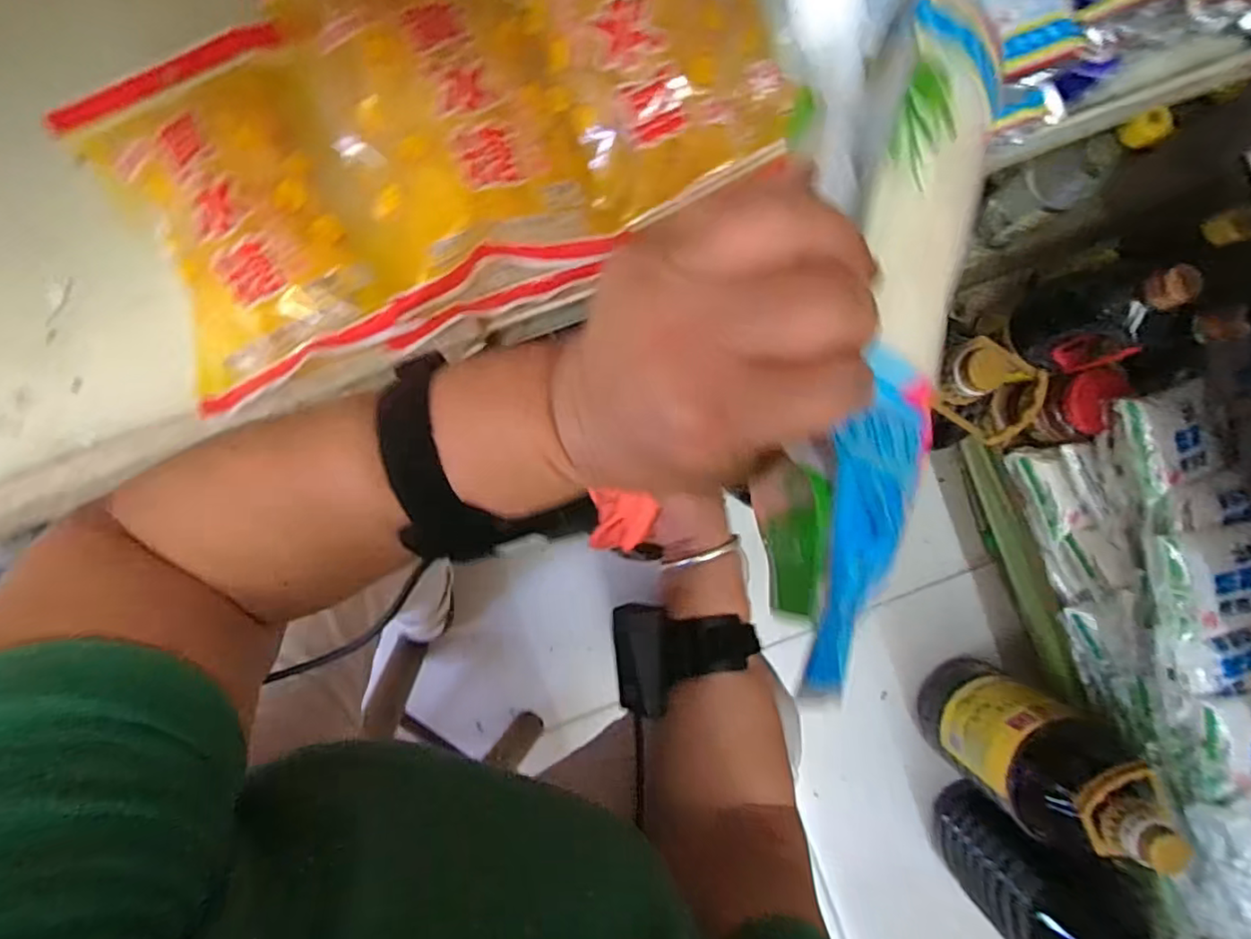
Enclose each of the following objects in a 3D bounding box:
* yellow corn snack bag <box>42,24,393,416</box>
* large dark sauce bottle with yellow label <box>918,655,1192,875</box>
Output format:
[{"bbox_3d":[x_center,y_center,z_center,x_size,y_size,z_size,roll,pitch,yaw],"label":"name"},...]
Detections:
[{"bbox_3d":[-0.243,-0.154,0.382,0.136,0.049,0.197,-22,92,-2],"label":"yellow corn snack bag"},{"bbox_3d":[0.514,0.360,0.777,0.146,0.327,0.141,0,91,-2],"label":"large dark sauce bottle with yellow label"}]

